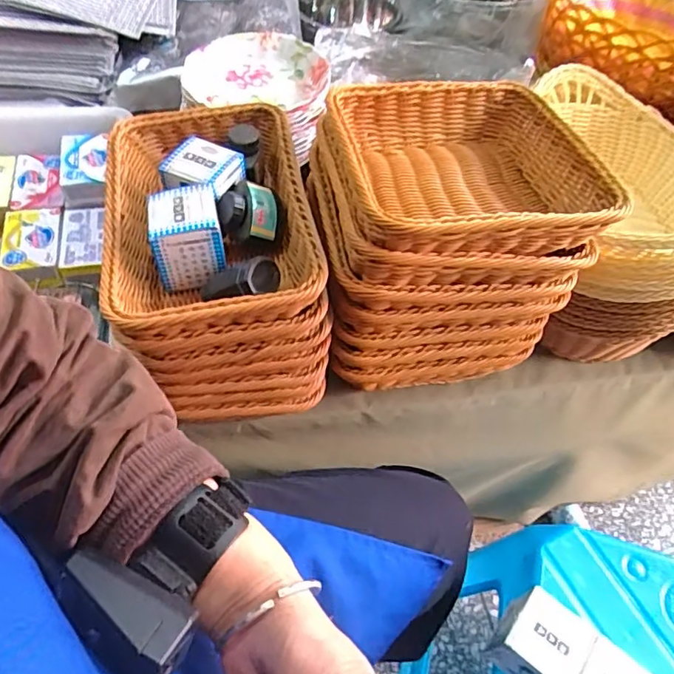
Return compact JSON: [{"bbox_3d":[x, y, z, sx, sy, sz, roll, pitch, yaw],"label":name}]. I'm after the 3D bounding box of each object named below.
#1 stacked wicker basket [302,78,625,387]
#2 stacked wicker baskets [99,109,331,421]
[{"bbox_3d":[0.102,-0.108,0.588,0.247,0.232,0.239,-4,55,-9],"label":"stacked wicker basket"},{"bbox_3d":[-0.121,-0.087,0.556,0.176,0.169,0.270,-7,55,-11],"label":"stacked wicker baskets"}]

